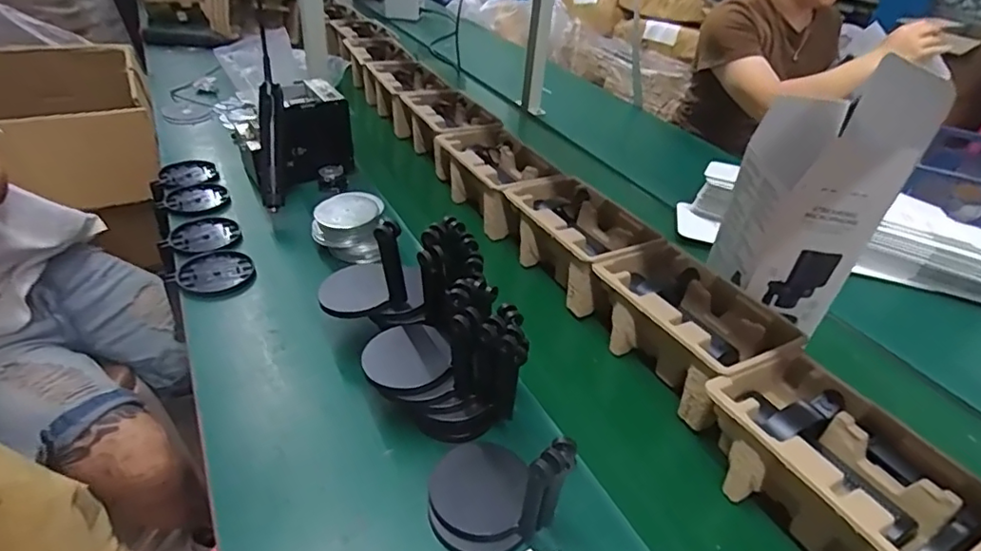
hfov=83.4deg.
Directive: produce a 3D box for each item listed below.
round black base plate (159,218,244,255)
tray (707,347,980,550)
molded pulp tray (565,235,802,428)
[{"bbox_3d":[-0.444,-0.064,0.862,0.106,0.011,0.095,9,34,4],"label":"round black base plate"},{"bbox_3d":[0.326,0.202,0.534,0.144,0.116,0.224,-12,38,-25],"label":"tray"},{"bbox_3d":[0.232,0.059,0.701,0.139,0.104,0.249,-13,39,-26],"label":"molded pulp tray"}]

